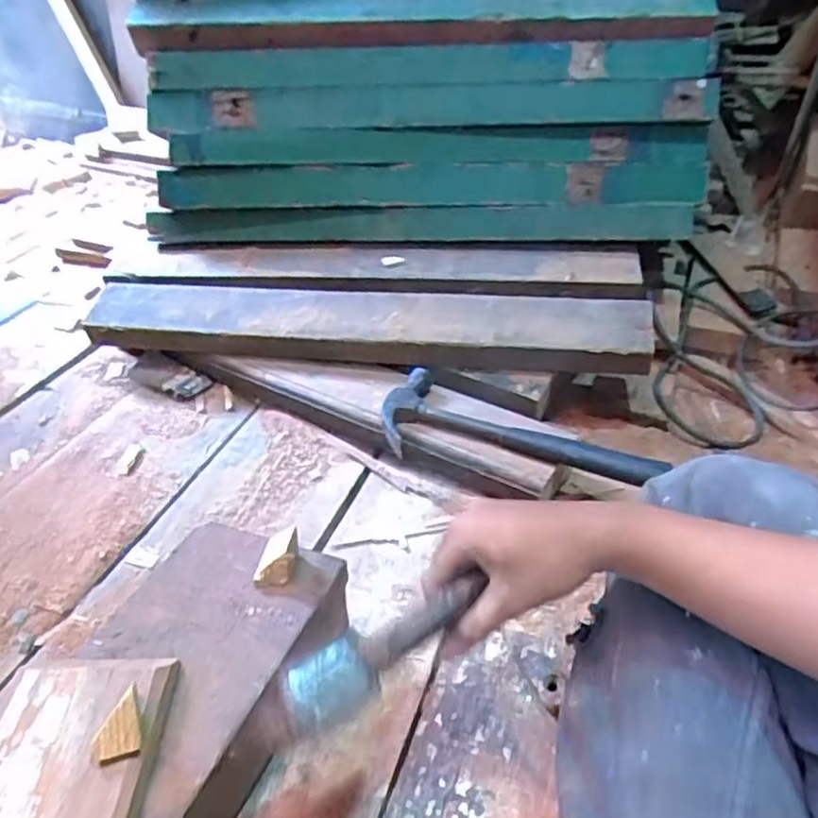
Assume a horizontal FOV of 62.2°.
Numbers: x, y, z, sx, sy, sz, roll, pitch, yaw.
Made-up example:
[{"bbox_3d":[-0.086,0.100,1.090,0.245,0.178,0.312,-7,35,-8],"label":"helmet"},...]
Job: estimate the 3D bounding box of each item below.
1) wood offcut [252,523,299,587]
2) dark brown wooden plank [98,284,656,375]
[{"bbox_3d":[-0.109,0.121,0.558,0.036,0.030,0.037,-5,34,-3],"label":"wood offcut"},{"bbox_3d":[-0.076,-0.113,0.893,0.752,0.047,0.108,4,53,13],"label":"dark brown wooden plank"}]

